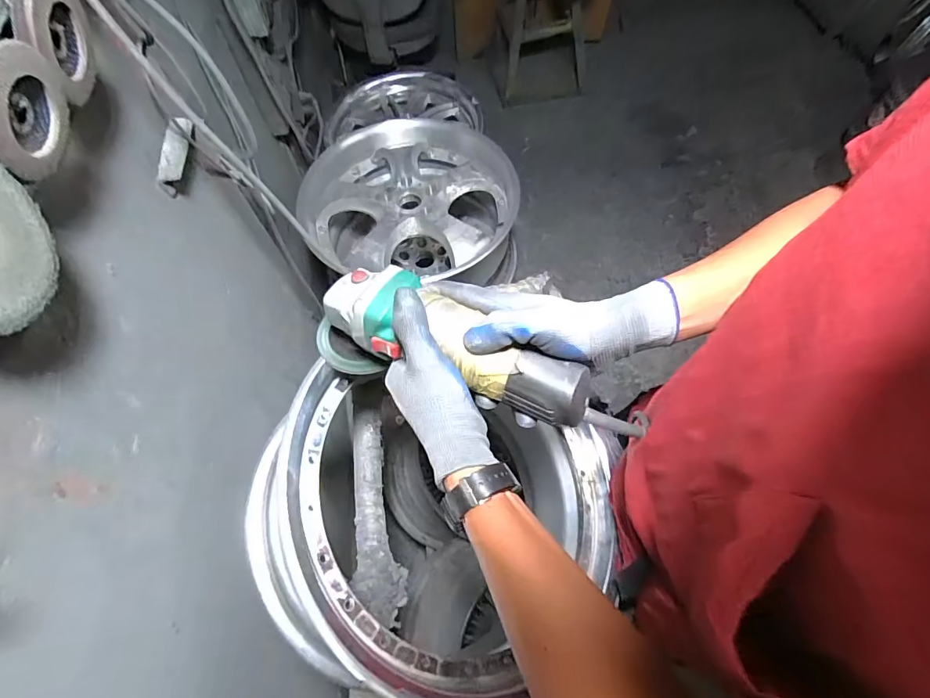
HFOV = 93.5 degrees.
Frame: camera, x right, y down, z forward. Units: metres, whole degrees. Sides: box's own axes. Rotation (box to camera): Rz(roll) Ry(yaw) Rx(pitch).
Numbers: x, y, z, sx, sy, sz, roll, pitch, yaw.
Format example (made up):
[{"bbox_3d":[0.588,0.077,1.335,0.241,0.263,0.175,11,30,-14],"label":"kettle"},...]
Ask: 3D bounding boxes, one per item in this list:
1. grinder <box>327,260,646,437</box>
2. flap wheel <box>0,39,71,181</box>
[{"bbox_3d":[0.001,0.004,0.390,0.314,0.089,0.081,19,65,17],"label":"grinder"},{"bbox_3d":[-0.346,-0.187,0.342,0.011,0.091,0.099,9,35,-11],"label":"flap wheel"}]

